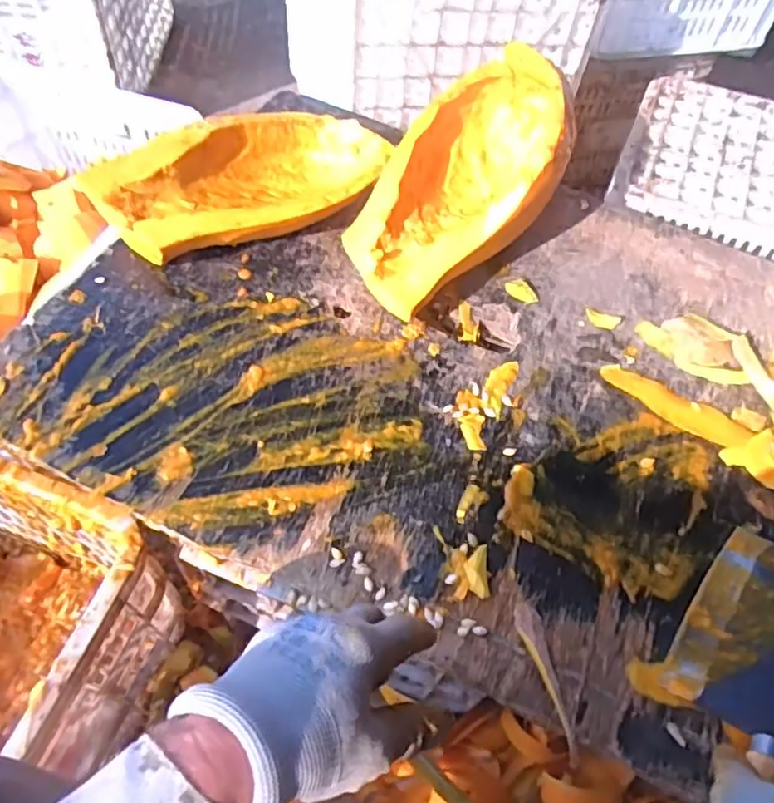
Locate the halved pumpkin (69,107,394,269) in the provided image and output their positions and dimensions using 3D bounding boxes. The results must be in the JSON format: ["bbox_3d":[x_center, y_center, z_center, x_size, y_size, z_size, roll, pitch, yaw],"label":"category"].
[{"bbox_3d":[-0.153,-0.237,0.686,0.313,0.081,0.159,-23,61,-18],"label":"halved pumpkin"}]

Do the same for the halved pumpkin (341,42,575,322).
[{"bbox_3d":[0.088,-0.241,0.680,0.172,0.139,0.332,28,59,13],"label":"halved pumpkin"}]

